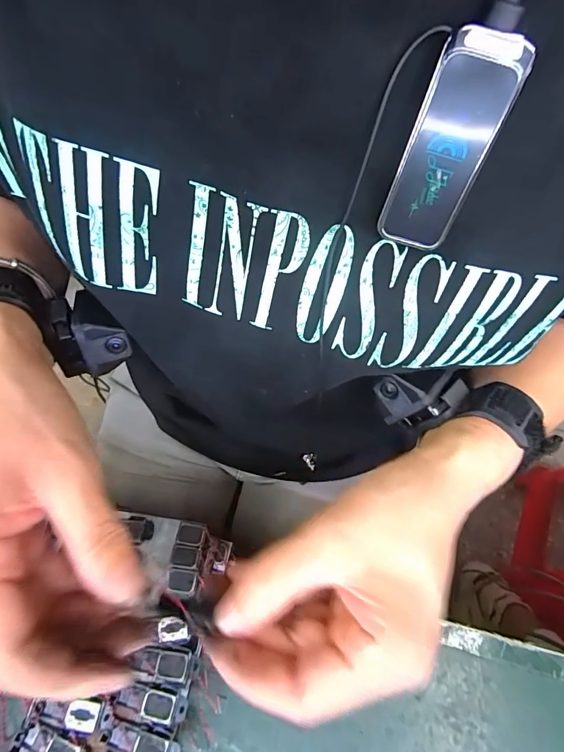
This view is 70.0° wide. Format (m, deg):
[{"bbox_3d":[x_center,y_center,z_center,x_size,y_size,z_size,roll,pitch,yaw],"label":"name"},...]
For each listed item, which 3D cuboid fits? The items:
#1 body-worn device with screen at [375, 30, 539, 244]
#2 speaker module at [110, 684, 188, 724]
[{"bbox_3d":[0.056,-0.076,0.137,0.027,0.064,0.006,15,41,0],"label":"body-worn device with screen"},{"bbox_3d":[-0.069,0.172,0.210,0.038,0.004,0.014,8,66,4],"label":"speaker module"}]

